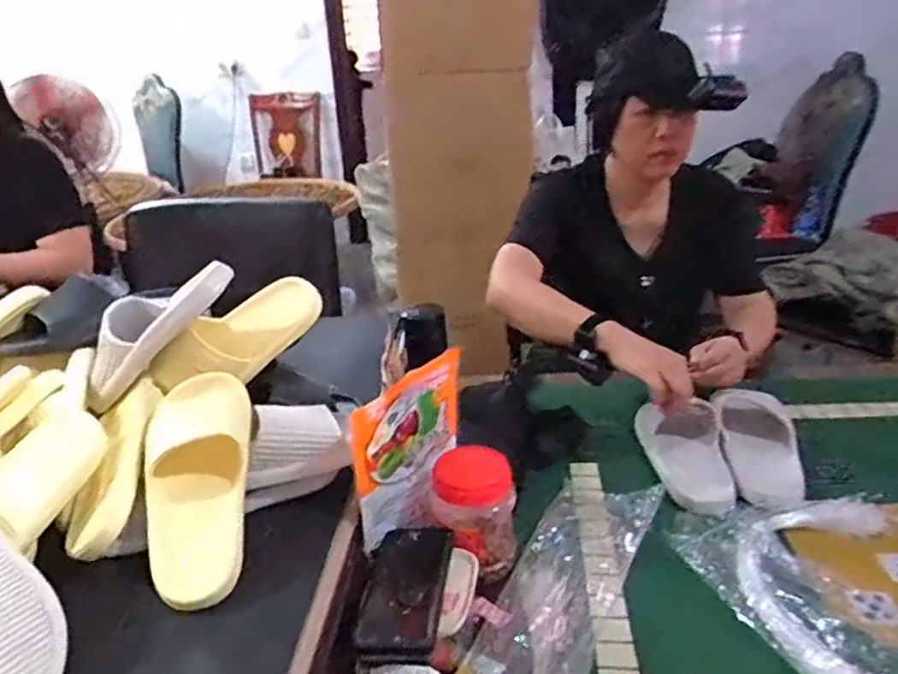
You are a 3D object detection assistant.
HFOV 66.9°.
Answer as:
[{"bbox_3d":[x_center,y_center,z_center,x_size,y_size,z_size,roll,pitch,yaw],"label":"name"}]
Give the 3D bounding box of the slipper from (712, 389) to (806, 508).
[{"bbox_3d":[0.438,0.152,0.958,0.110,0.060,0.275,4,25,14],"label":"slipper"}]

